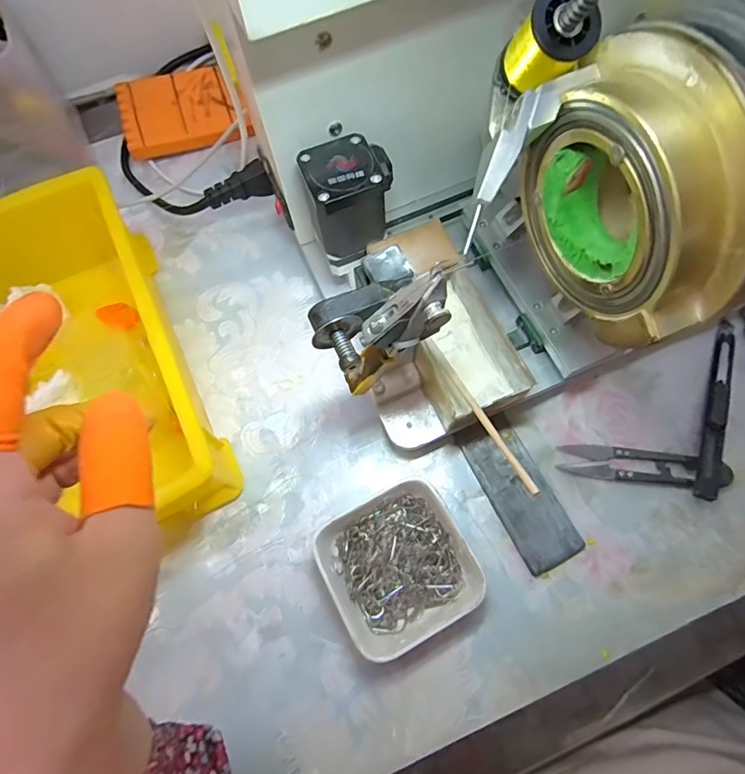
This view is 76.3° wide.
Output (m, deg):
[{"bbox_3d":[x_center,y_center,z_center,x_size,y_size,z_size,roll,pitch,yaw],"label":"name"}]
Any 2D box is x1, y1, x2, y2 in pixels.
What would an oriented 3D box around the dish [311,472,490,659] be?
[{"bbox_3d":[0.015,0.104,0.279,0.079,0.030,0.081,-28,69,-8],"label":"dish"}]

